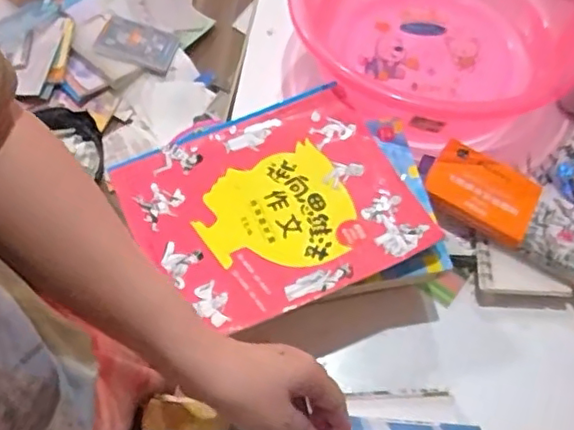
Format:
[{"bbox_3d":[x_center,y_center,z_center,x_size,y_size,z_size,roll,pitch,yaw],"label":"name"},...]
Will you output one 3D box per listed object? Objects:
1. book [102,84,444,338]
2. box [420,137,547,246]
[{"bbox_3d":[-0.015,-0.015,0.584,0.254,0.024,0.221,-23,64,-14],"label":"book"},{"bbox_3d":[0.207,-0.025,0.640,0.112,0.027,0.082,28,64,14],"label":"box"}]

